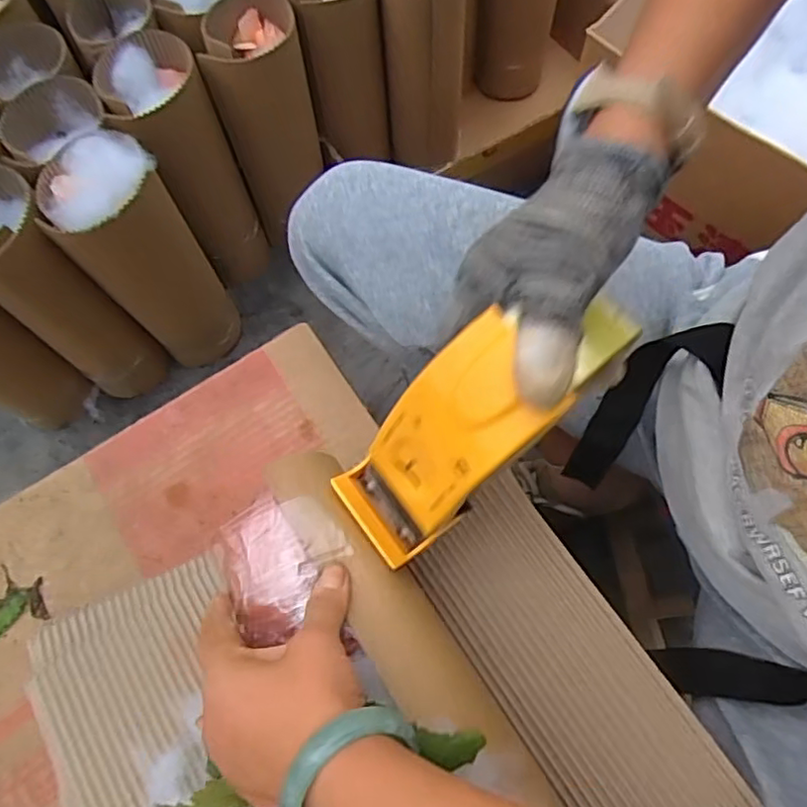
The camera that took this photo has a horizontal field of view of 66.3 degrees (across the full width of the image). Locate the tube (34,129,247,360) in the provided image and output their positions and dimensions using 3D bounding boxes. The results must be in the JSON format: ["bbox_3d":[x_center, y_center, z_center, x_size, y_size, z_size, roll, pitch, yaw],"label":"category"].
[{"bbox_3d":[-0.246,-0.126,0.634,0.097,0.290,0.112,-27,69,-8],"label":"tube"}]

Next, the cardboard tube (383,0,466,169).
[{"bbox_3d":[0.025,-0.385,0.714,0.085,0.245,0.088,1,68,3],"label":"cardboard tube"}]

